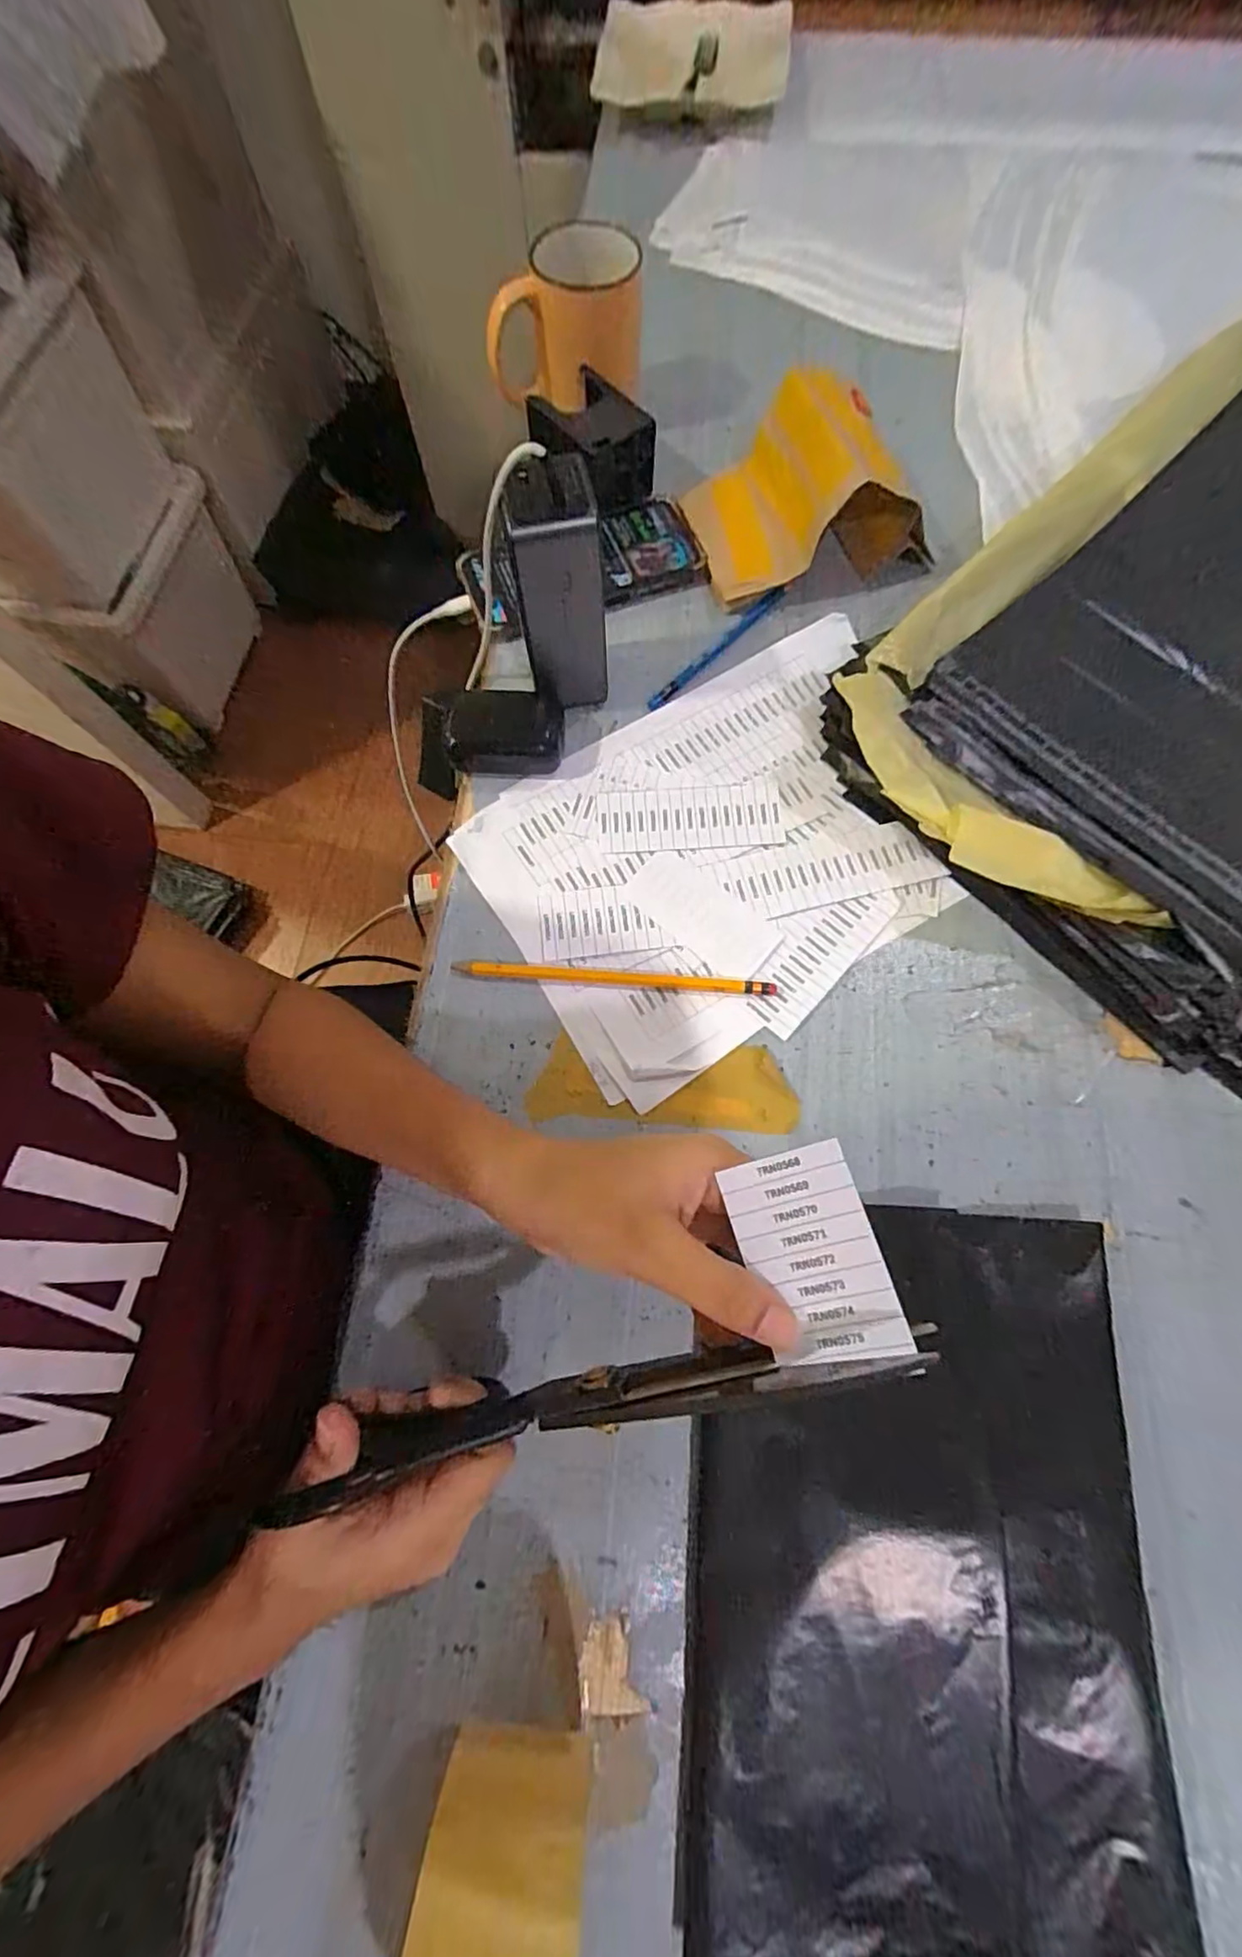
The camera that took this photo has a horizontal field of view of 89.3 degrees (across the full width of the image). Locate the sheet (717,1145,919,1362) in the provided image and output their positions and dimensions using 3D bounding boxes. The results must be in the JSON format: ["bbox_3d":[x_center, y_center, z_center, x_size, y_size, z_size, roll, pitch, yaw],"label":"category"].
[{"bbox_3d":[0.062,0.091,0.207,0.043,0.004,0.064,-22,72,18],"label":"sheet"}]

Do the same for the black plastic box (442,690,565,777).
[{"bbox_3d":[-0.074,-0.159,0.410,0.073,0.025,0.049,4,72,2],"label":"black plastic box"}]

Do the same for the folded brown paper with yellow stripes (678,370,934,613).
[{"bbox_3d":[0.135,-0.342,0.433,0.151,0.090,0.109,-14,72,-4],"label":"folded brown paper with yellow stripes"}]

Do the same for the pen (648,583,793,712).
[{"bbox_3d":[0.069,-0.232,0.436,0.138,0.006,0.011,-44,77,-12],"label":"pen"}]

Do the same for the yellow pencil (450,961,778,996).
[{"bbox_3d":[-0.004,0.000,0.367,0.183,0.007,0.008,4,72,2],"label":"yellow pencil"}]

